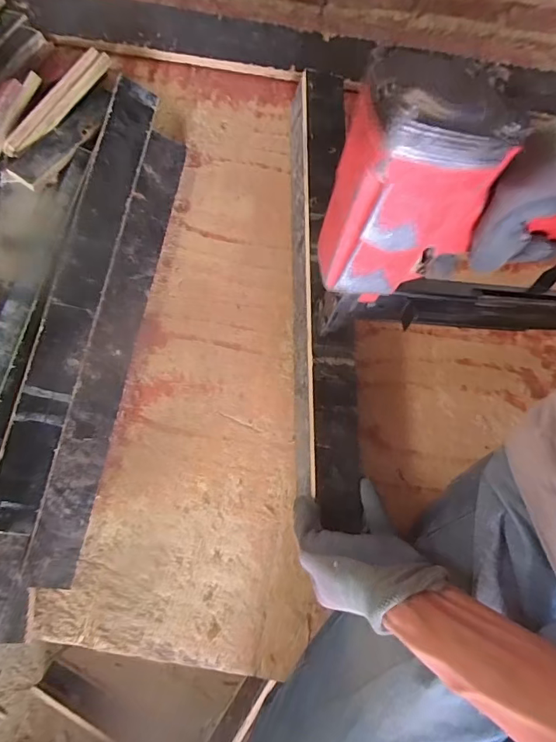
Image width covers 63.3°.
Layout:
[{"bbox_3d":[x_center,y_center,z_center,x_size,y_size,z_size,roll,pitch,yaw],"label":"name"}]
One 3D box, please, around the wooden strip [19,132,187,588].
[{"bbox_3d":[-0.174,-0.032,0.480,0.051,0.008,0.486,17,76,-26],"label":"wooden strip"}]

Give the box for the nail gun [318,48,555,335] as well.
[{"bbox_3d":[0.181,-0.109,0.341,0.294,0.236,0.084,-2,76,-1],"label":"nail gun"}]

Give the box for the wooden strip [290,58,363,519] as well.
[{"bbox_3d":[0.048,-0.098,0.485,0.062,0.053,0.493,-1,78,-1],"label":"wooden strip"}]

